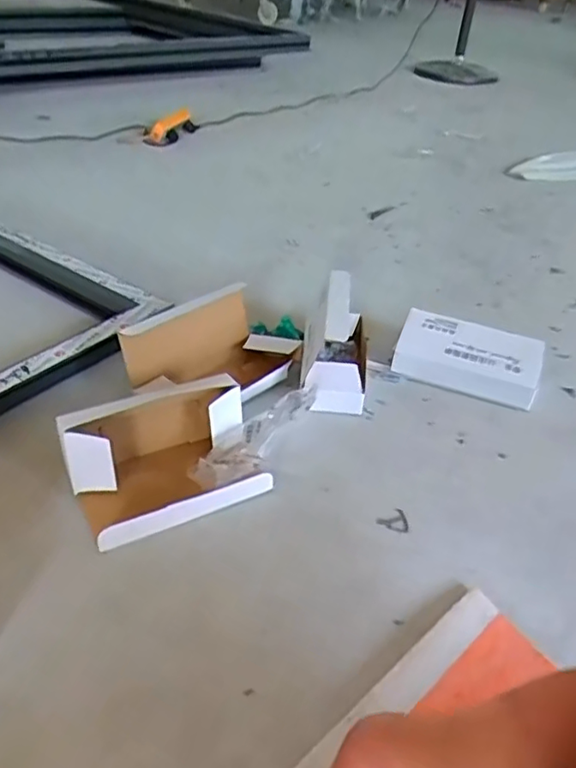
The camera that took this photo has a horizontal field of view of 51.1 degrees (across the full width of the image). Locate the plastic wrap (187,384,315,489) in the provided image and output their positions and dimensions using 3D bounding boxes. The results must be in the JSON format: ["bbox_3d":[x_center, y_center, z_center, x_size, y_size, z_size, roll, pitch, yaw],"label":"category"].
[{"bbox_3d":[-0.027,0.066,0.802,0.072,0.041,0.234,28,42,28],"label":"plastic wrap"}]

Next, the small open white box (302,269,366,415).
[{"bbox_3d":[0.076,-0.067,0.947,0.098,0.123,0.232,6,36,2],"label":"small open white box"}]

